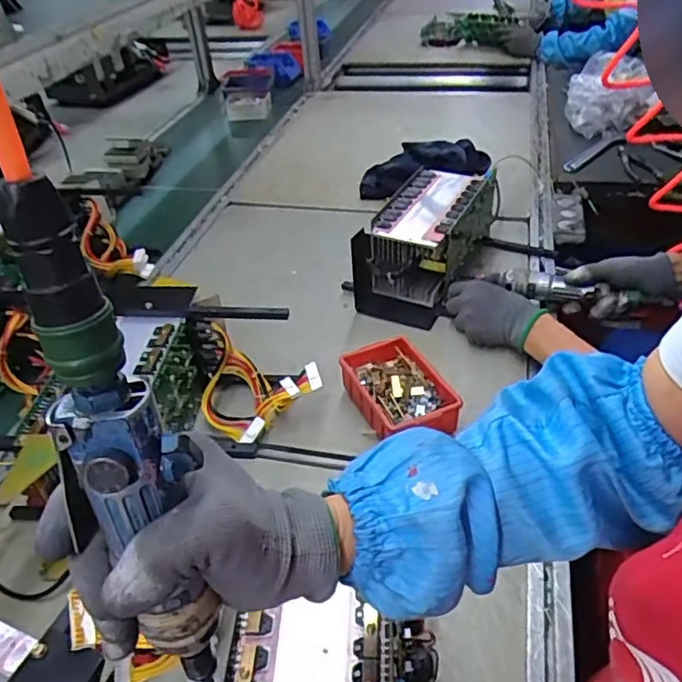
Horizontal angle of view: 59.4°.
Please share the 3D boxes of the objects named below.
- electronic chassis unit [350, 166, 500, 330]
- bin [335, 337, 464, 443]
[{"bbox_3d":[0.138,-0.166,0.962,0.142,0.129,0.296,14,43,23],"label":"electronic chassis unit"},{"bbox_3d":[0.072,0.067,0.746,0.105,0.054,0.152,-18,40,-14],"label":"bin"}]

